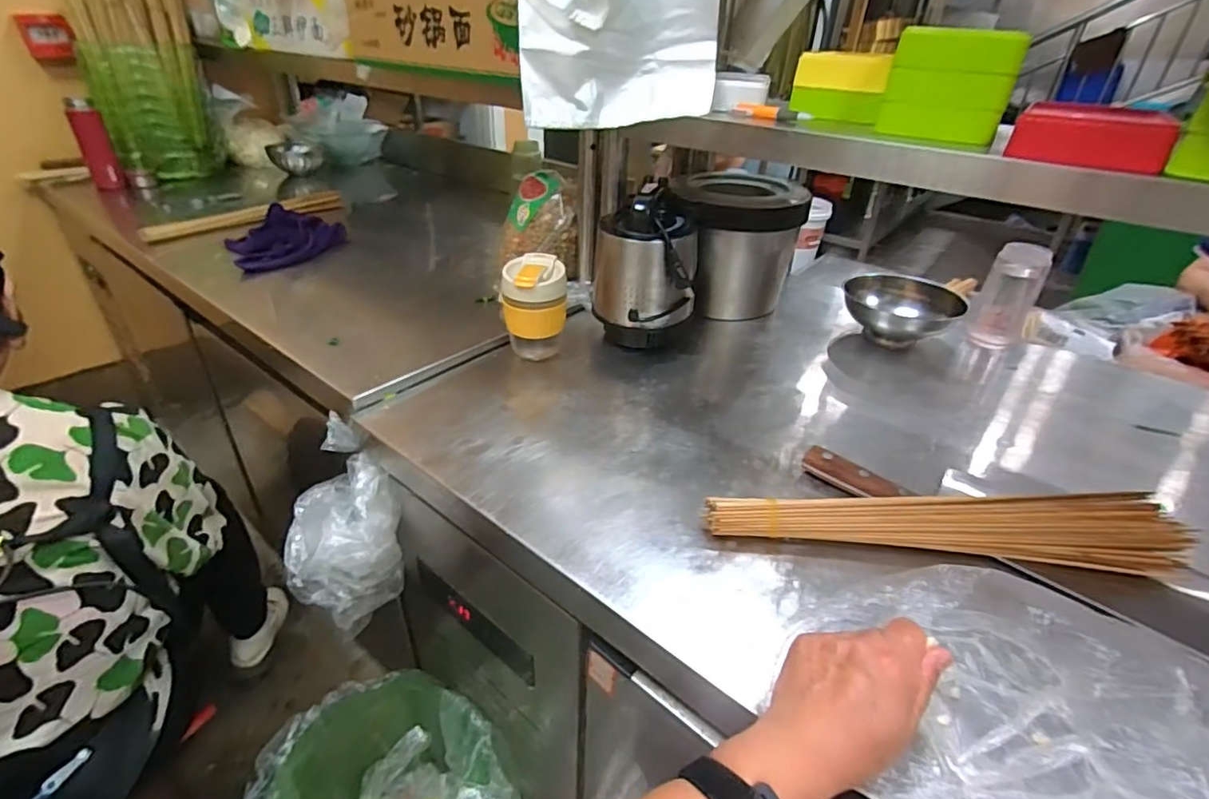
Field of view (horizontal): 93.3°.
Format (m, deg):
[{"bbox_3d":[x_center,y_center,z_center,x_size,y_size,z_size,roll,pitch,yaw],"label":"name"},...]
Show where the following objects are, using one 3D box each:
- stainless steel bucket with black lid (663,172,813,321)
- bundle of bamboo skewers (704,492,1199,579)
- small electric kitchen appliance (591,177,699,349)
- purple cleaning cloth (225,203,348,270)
[{"bbox_3d":[0.196,-0.231,0.893,0.195,0.190,0.206,5,33,3],"label":"stainless steel bucket with black lid"},{"bbox_3d":[0.287,0.107,0.490,0.396,0.054,0.054,4,33,2],"label":"bundle of bamboo skewers"},{"bbox_3d":[0.055,-0.168,0.770,0.135,0.199,0.130,5,33,3],"label":"small electric kitchen appliance"},{"bbox_3d":[-0.565,-0.287,1.025,0.190,0.079,0.132,-20,39,-31],"label":"purple cleaning cloth"}]

